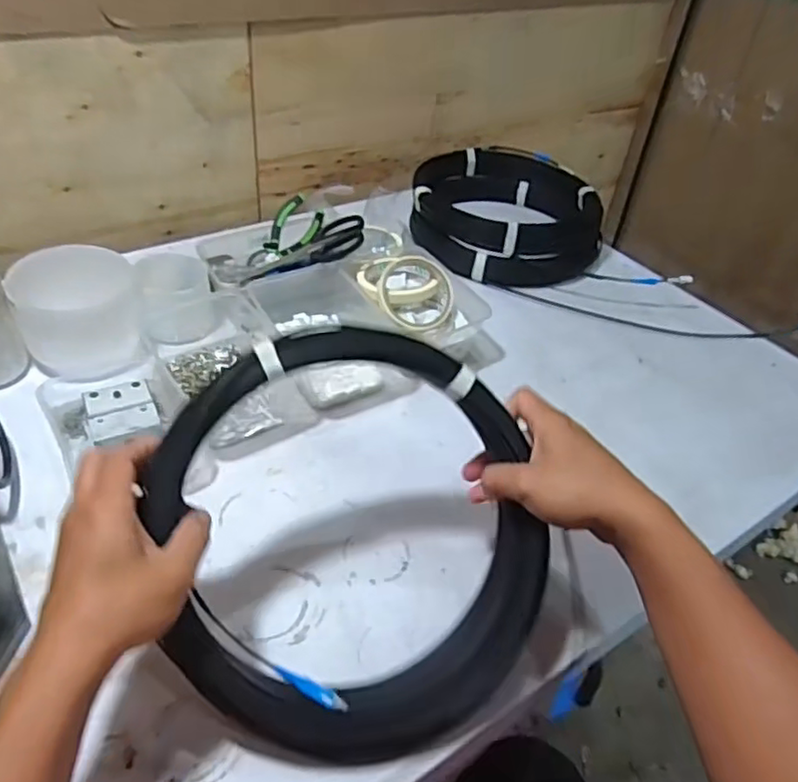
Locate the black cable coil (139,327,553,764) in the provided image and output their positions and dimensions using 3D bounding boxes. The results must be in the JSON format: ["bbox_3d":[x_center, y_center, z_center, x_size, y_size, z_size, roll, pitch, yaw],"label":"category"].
[{"bbox_3d":[-0.027,0.101,0.447,0.261,0.029,0.285,1,83,-11],"label":"black cable coil"}]

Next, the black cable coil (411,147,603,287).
[{"bbox_3d":[0.162,-0.271,0.978,0.272,0.076,0.285,4,41,-3],"label":"black cable coil"}]

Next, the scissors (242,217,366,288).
[{"bbox_3d":[-0.116,-0.177,0.809,0.169,0.026,0.083,-17,36,20],"label":"scissors"}]

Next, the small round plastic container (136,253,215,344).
[{"bbox_3d":[-0.255,-0.107,0.743,0.077,0.079,0.083,4,41,-3],"label":"small round plastic container"}]

